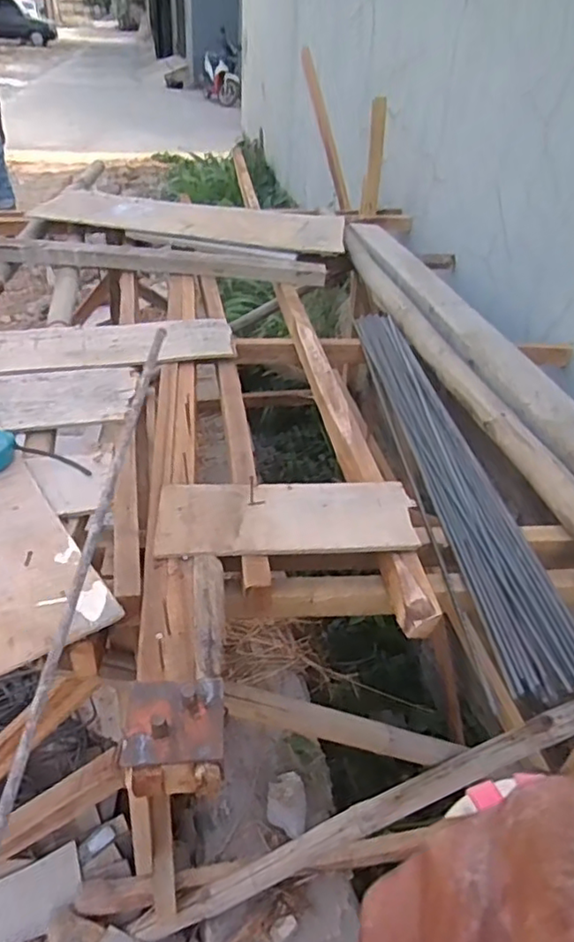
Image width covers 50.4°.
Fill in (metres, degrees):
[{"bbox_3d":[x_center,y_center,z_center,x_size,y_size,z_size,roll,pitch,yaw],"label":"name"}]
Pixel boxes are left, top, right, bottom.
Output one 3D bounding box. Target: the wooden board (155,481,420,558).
[{"bbox_3d":[0.002,0.064,0.884,0.361,0.020,0.149,-1,37,-7],"label":"wooden board"}]

